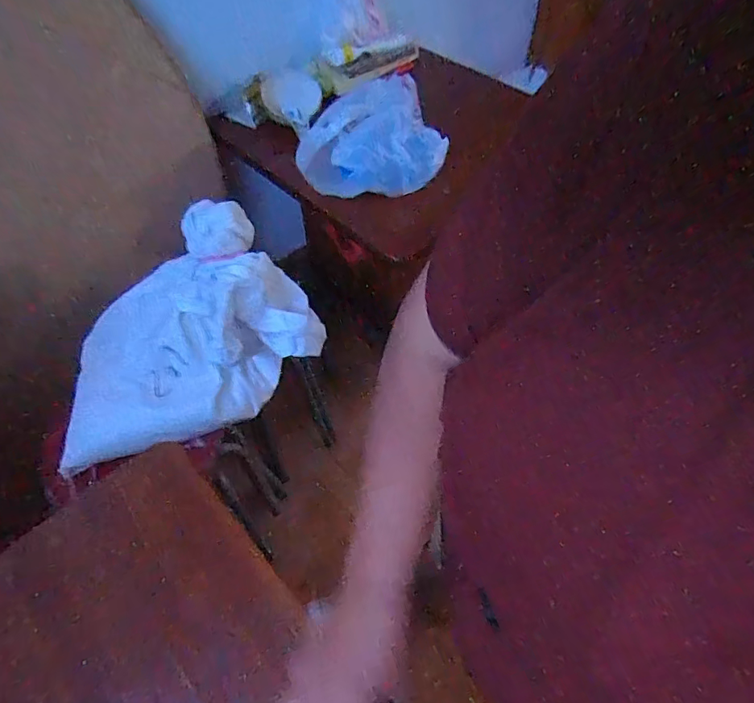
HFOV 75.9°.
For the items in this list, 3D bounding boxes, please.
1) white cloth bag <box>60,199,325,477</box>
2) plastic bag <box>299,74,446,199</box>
[{"bbox_3d":[-0.308,-0.026,0.751,0.398,0.226,0.239,-18,57,-13],"label":"white cloth bag"},{"bbox_3d":[-0.011,-0.397,0.929,0.279,0.140,0.164,-34,61,-22],"label":"plastic bag"}]

